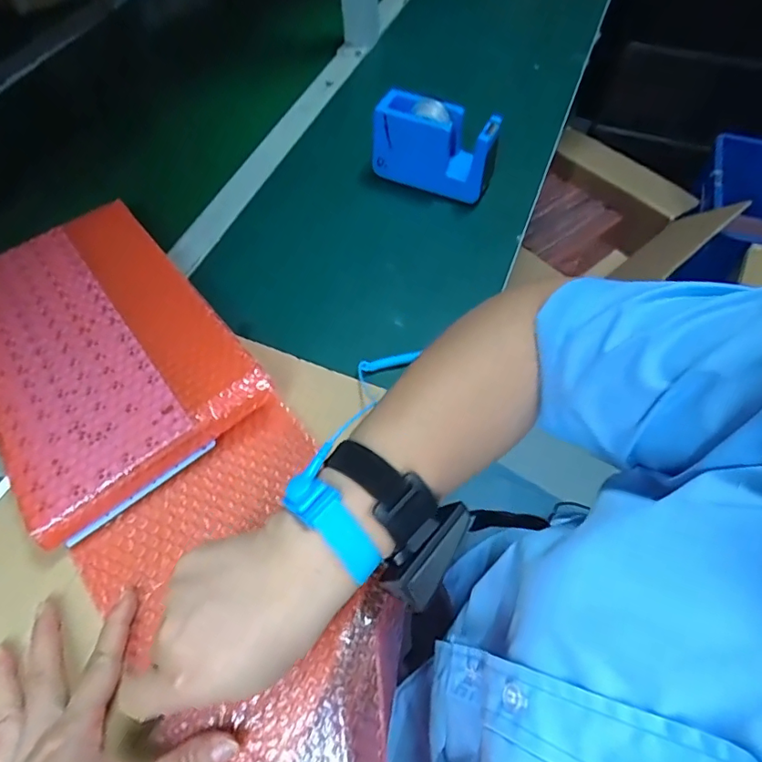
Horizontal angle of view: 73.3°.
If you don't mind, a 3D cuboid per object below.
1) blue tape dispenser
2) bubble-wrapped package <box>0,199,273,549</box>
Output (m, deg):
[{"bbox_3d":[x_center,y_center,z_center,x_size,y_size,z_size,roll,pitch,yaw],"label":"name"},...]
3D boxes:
[{"bbox_3d":[0.059,-0.253,0.556,0.133,0.084,0.045,23,61,14],"label":"blue tape dispenser"},{"bbox_3d":[-0.252,-0.038,0.453,0.189,0.031,0.315,-35,60,-17],"label":"bubble-wrapped package"}]

